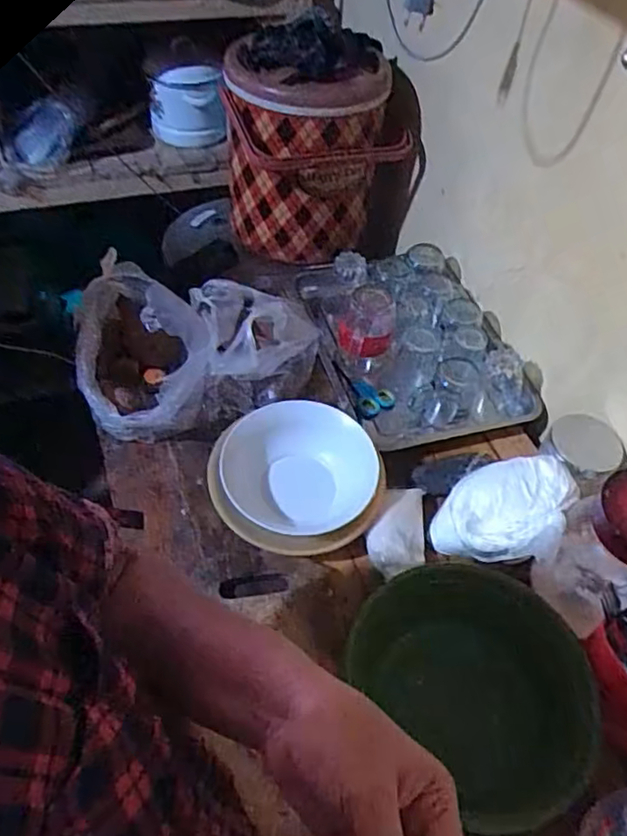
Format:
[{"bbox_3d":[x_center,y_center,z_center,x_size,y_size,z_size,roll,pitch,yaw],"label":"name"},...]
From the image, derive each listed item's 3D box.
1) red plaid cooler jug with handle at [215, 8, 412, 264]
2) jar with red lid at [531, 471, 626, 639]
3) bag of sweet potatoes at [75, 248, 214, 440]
[{"bbox_3d":[-0.010,-0.509,1.157,0.285,0.331,0.282,-6,52,-11],"label":"red plaid cooler jug with handle"},{"bbox_3d":[0.314,0.142,0.661,0.094,0.184,0.103,3,51,-4],"label":"jar with red lid"},{"bbox_3d":[-0.229,-0.089,0.848,0.164,0.144,0.200,-6,52,-11],"label":"bag of sweet potatoes"}]

